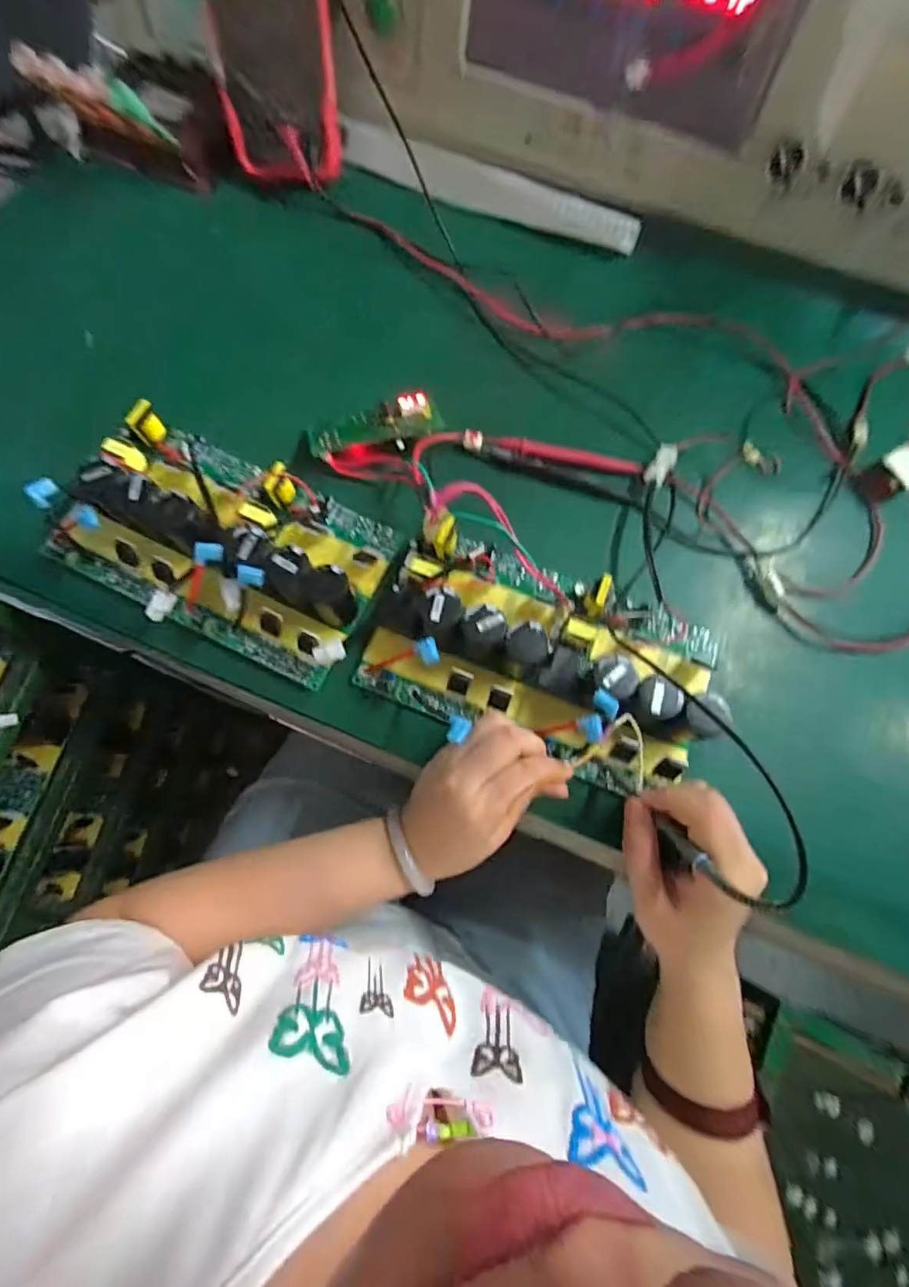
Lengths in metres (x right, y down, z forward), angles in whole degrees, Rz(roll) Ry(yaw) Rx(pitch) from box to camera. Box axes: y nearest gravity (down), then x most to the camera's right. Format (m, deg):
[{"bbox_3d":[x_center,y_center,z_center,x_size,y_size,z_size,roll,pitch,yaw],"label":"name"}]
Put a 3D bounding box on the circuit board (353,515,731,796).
[{"bbox_3d":[0.060,0.005,0.370,0.235,0.057,0.135,22,75,5],"label":"circuit board"}]

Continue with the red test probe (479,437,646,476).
[{"bbox_3d":[0.090,-0.154,0.433,0.131,0.009,0.014,11,74,1],"label":"red test probe"}]

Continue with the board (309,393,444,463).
[{"bbox_3d":[-0.064,-0.174,0.425,0.104,0.013,0.036,-20,75,-7],"label":"board"}]

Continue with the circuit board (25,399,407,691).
[{"bbox_3d":[-0.173,-0.080,0.390,0.238,0.056,0.142,25,75,5],"label":"circuit board"}]

